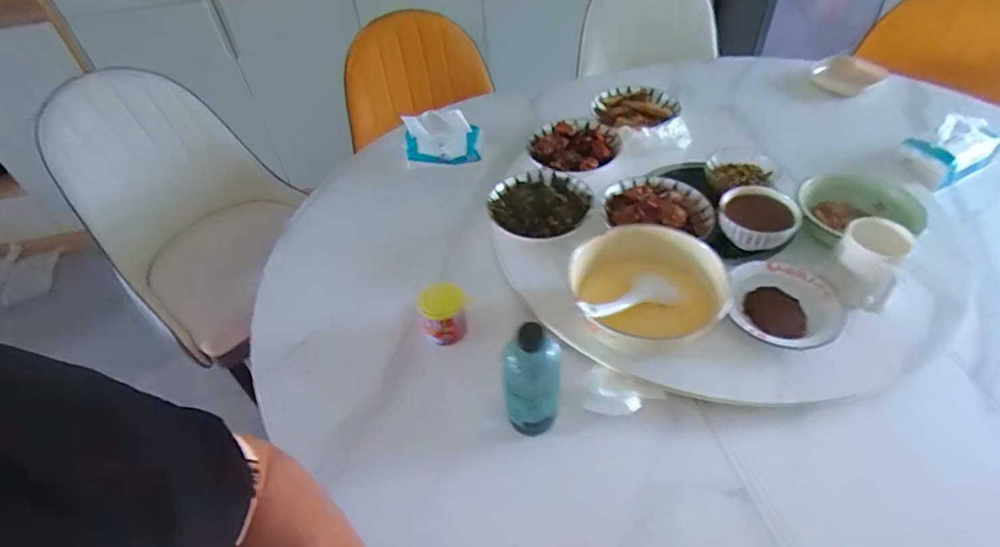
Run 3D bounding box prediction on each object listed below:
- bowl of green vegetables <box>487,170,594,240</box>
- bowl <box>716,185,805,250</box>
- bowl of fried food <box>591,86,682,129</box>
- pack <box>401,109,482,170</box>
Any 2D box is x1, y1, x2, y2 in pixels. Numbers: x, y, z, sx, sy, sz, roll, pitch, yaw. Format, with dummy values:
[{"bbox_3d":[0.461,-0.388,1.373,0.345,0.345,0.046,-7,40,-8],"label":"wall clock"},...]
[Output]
[{"bbox_3d":[0.069,-0.120,0.891,0.167,0.046,0.160,-2,46,3],"label":"bowl of green vegetables"},{"bbox_3d":[0.397,-0.087,0.806,0.110,0.042,0.108,-2,46,3],"label":"bowl"},{"bbox_3d":[0.281,-0.343,1.079,0.164,0.039,0.156,-2,46,3],"label":"bowl of fried food"},{"bbox_3d":[-0.122,-0.266,1.059,0.156,0.107,0.074,1,46,5],"label":"pack"}]

